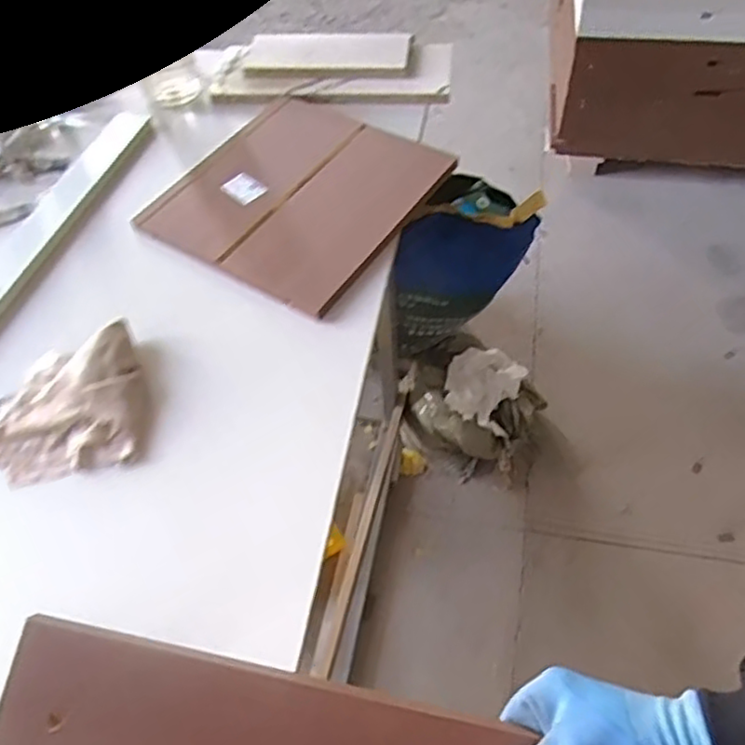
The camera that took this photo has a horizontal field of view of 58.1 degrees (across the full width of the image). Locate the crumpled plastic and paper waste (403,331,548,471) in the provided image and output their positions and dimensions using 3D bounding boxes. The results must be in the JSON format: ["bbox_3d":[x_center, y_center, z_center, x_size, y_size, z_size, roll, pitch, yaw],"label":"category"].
[{"bbox_3d":[0.228,0.077,1.557,0.276,0.210,0.269,-2,54,3],"label":"crumpled plastic and paper waste"}]

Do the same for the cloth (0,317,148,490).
[{"bbox_3d":[-0.364,0.033,0.785,0.188,0.047,0.183,-10,54,-3],"label":"cloth"}]

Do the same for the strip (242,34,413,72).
[{"bbox_3d":[-0.080,-0.558,1.170,0.290,0.025,0.090,8,55,10],"label":"strip"}]

